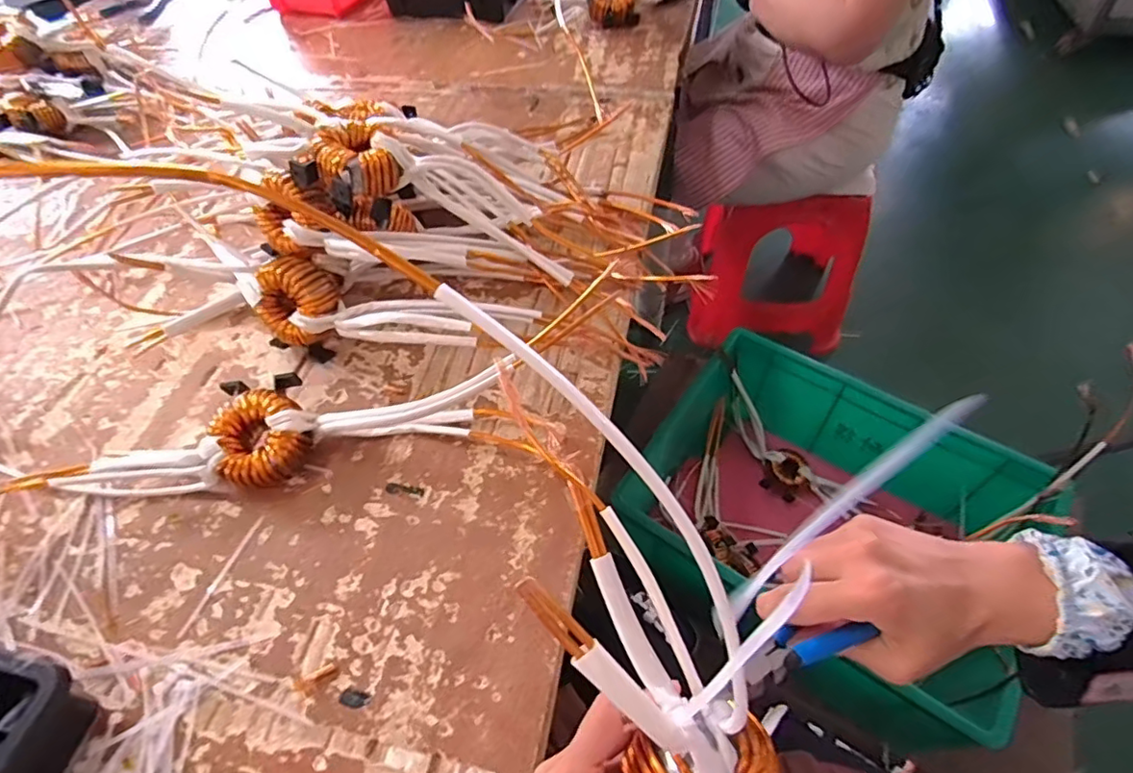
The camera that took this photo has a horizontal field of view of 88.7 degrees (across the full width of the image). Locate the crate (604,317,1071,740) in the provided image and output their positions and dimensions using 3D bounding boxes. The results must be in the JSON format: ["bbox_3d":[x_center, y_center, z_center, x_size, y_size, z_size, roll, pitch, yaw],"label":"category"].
[{"bbox_3d":[0.388,0.205,0.919,0.541,0.213,0.415,29,61,23],"label":"crate"}]

